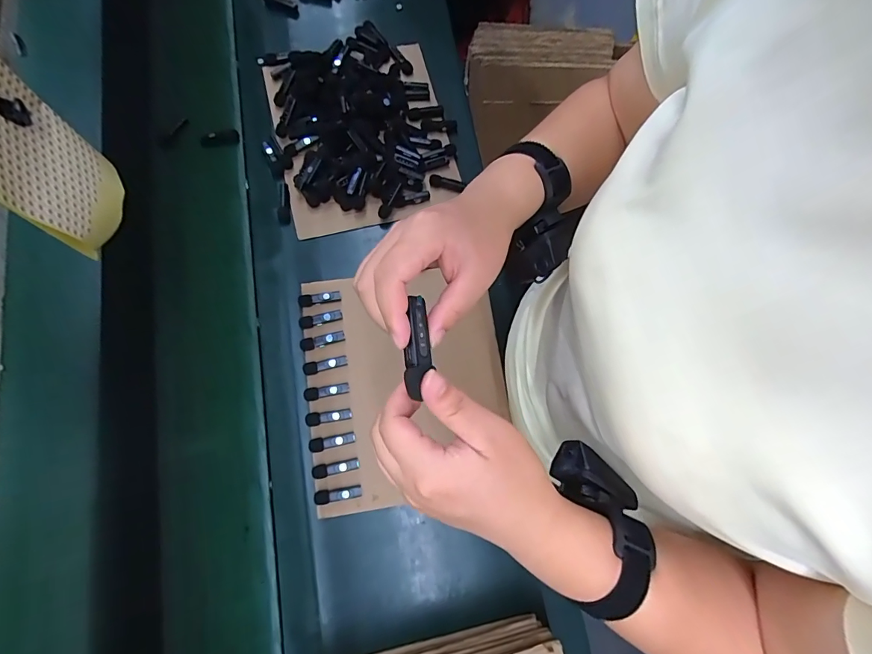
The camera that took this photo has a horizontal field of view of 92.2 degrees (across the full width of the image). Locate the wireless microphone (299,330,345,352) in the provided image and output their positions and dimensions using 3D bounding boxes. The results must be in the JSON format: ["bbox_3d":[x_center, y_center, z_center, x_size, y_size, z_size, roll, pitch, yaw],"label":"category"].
[{"bbox_3d":[-0.175,0.022,0.648,0.067,0.011,0.020,-14,77,-5],"label":"wireless microphone"}]

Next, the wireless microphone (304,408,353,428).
[{"bbox_3d":[-0.159,0.133,0.625,0.066,0.012,0.020,-11,77,-4],"label":"wireless microphone"}]

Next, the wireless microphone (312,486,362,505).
[{"bbox_3d":[-0.140,0.239,0.600,0.065,0.014,0.019,-11,77,-4],"label":"wireless microphone"}]

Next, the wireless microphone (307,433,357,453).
[{"bbox_3d":[-0.152,0.168,0.616,0.068,0.010,0.020,-14,77,-4],"label":"wireless microphone"}]

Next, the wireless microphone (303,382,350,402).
[{"bbox_3d":[-0.165,0.098,0.634,0.065,0.014,0.020,-10,77,-4],"label":"wireless microphone"}]

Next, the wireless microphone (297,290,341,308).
[{"bbox_3d":[-0.185,-0.044,0.665,0.065,0.011,0.020,-12,77,-4],"label":"wireless microphone"}]

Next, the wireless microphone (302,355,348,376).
[{"bbox_3d":[-0.169,0.059,0.643,0.065,0.015,0.018,-14,77,-4],"label":"wireless microphone"}]

